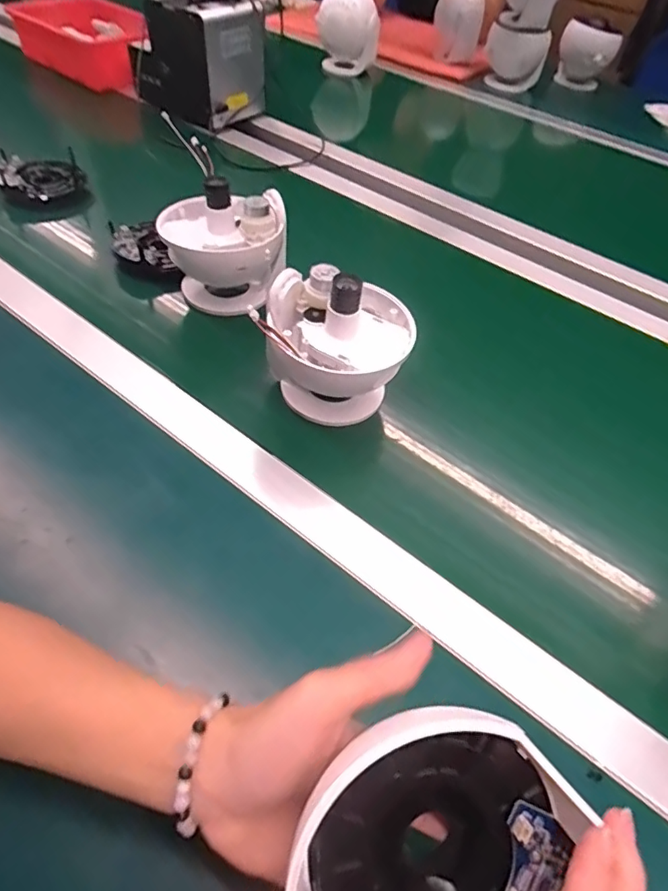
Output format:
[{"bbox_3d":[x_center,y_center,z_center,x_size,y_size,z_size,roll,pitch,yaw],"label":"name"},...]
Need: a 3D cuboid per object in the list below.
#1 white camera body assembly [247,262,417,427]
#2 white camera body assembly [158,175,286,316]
[{"bbox_3d":[0.006,-0.090,0.446,0.113,0.111,0.118,13,51,5],"label":"white camera body assembly"},{"bbox_3d":[-0.109,-0.201,0.531,0.112,0.118,0.102,-10,52,-14],"label":"white camera body assembly"}]

